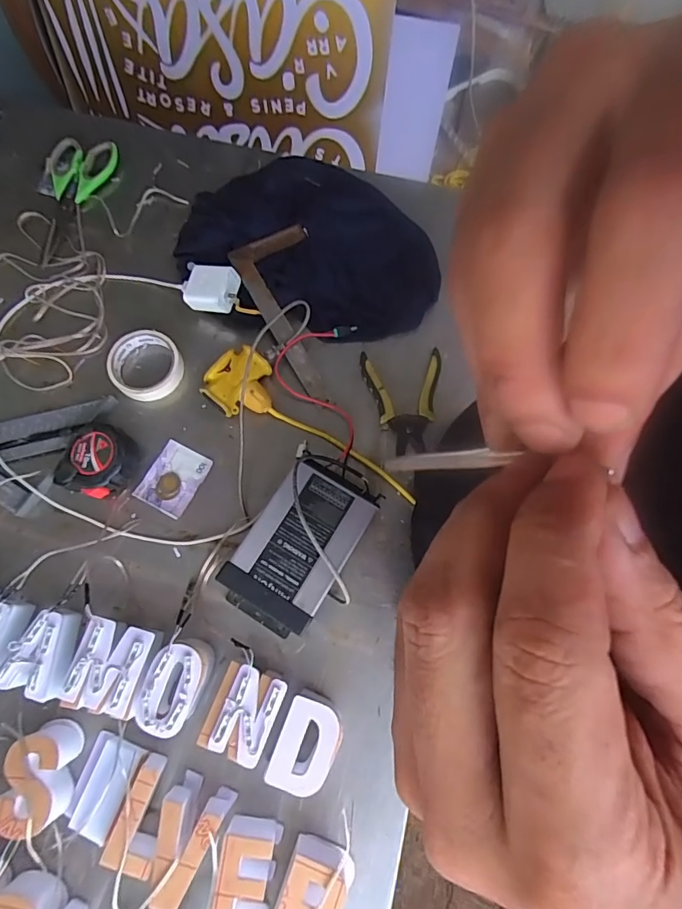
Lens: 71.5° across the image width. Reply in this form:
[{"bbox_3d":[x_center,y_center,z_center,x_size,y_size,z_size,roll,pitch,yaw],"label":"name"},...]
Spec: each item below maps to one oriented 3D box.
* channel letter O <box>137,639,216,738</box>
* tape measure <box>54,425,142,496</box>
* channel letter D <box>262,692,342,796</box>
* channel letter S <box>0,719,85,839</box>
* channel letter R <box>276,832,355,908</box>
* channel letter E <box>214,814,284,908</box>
[{"bbox_3d":[-0.169,0.240,0.497,0.061,0.047,0.091,26,75,8],"label":"channel letter O"},{"bbox_3d":[-0.296,0.004,0.571,0.082,0.034,0.086,21,74,7],"label":"tape measure"},{"bbox_3d":[-0.031,0.294,0.487,0.062,0.052,0.084,21,74,7],"label":"channel letter D"},{"bbox_3d":[-0.298,0.319,0.474,0.055,0.045,0.092,3,73,1],"label":"channel letter S"},{"bbox_3d":[-0.027,0.423,0.449,0.062,0.057,0.090,18,74,6],"label":"channel letter R"},{"bbox_3d":[-0.088,0.401,0.451,0.055,0.057,0.082,9,73,3],"label":"channel letter E"}]

